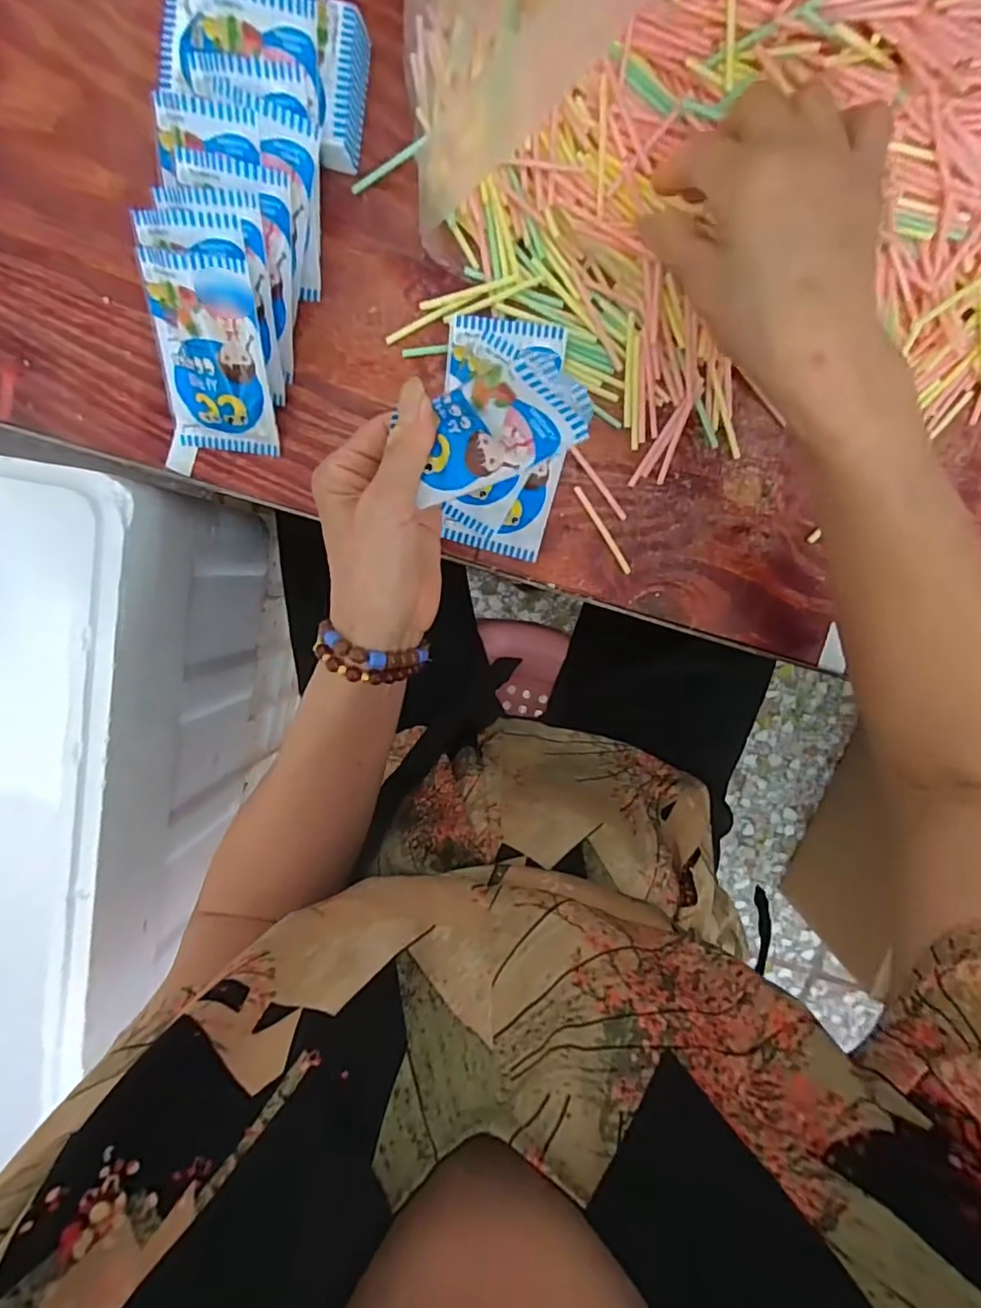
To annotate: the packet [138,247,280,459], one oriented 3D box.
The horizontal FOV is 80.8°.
[{"bbox_3d":[-0.165,-0.174,0.344,0.065,0.016,0.103,10,128,4],"label":"packet"}]

